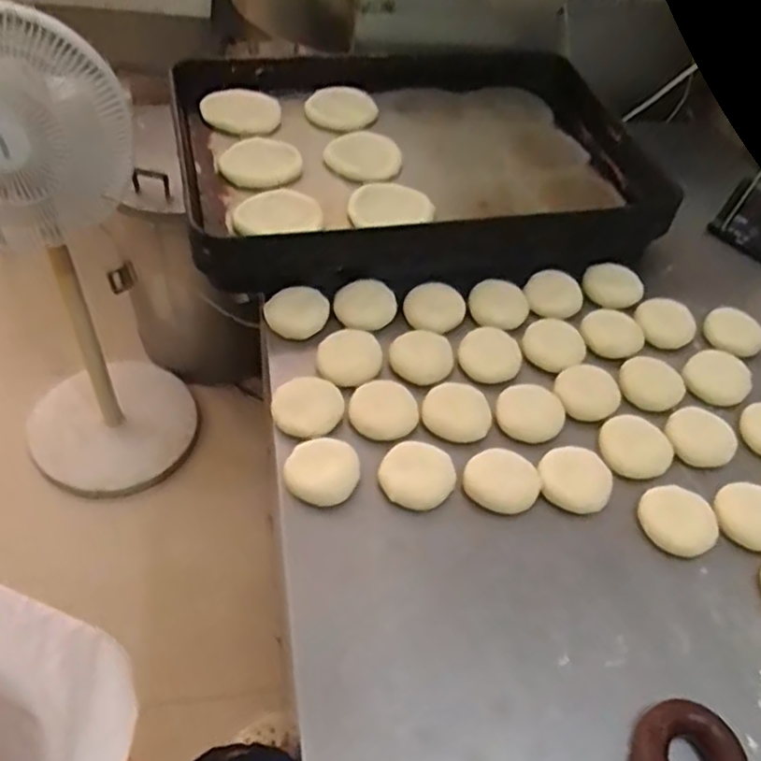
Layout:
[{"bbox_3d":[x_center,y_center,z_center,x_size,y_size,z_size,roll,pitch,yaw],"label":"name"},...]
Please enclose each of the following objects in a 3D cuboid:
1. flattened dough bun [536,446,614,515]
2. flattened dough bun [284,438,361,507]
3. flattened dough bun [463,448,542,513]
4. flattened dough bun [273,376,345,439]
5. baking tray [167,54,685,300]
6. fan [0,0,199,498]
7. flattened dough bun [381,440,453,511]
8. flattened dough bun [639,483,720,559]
[{"bbox_3d":[0.186,0.094,0.674,0.069,0.015,0.066,4,48,-4],"label":"flattened dough bun"},{"bbox_3d":[-0.053,0.084,0.649,0.065,0.031,0.057,5,48,-3],"label":"flattened dough bun"},{"bbox_3d":[0.115,0.093,0.665,0.066,0.014,0.069,4,48,-4],"label":"flattened dough bun"},{"bbox_3d":[-0.071,0.026,0.697,0.064,0.023,0.058,13,48,4],"label":"flattened dough bun"},{"bbox_3d":[0.047,-0.306,0.958,0.596,0.084,0.426,-7,50,-13],"label":"baking tray"},{"bbox_3d":[-0.590,-0.181,1.312,0.330,1.008,0.328,-18,54,-22],"label":"fan"},{"bbox_3d":[0.035,0.084,0.657,0.067,0.016,0.072,4,48,-4],"label":"flattened dough bun"},{"bbox_3d":[0.277,0.129,0.659,0.072,0.019,0.068,4,48,-4],"label":"flattened dough bun"}]

